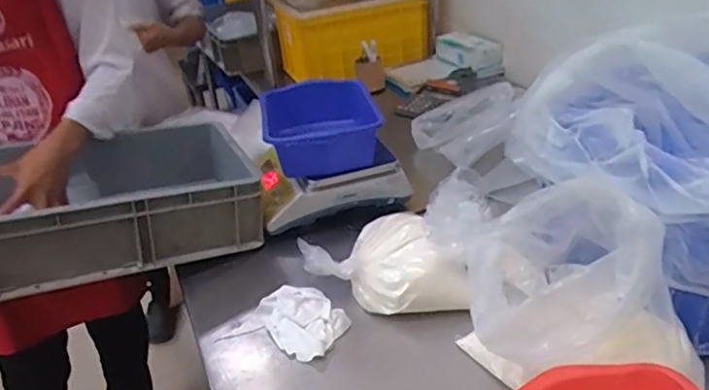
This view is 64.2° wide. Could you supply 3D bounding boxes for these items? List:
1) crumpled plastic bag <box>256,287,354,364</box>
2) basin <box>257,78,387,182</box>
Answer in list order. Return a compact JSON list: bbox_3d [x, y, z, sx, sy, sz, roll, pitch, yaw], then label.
[{"bbox_3d":[-0.080,0.196,0.877,0.103,0.027,0.152,-25,35,-28],"label":"crumpled plastic bag"},{"bbox_3d":[-0.063,-0.138,1.110,0.227,0.128,0.195,-9,30,-4],"label":"basin"}]

